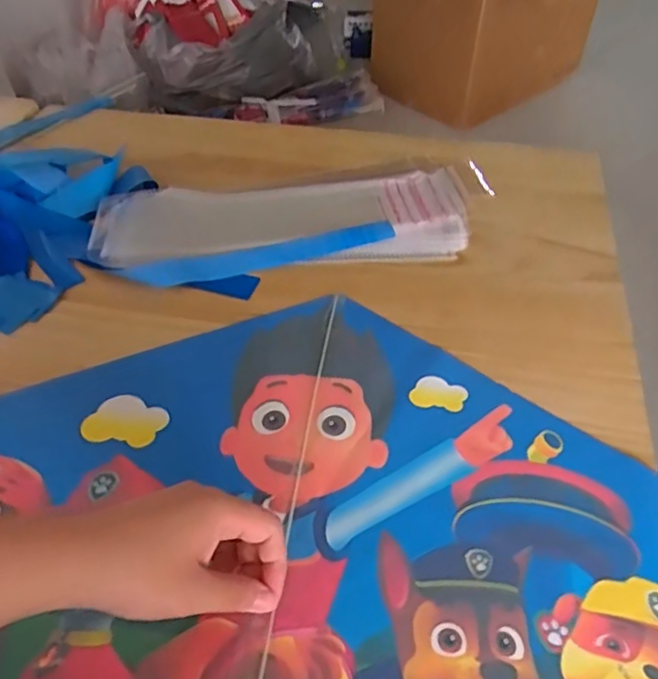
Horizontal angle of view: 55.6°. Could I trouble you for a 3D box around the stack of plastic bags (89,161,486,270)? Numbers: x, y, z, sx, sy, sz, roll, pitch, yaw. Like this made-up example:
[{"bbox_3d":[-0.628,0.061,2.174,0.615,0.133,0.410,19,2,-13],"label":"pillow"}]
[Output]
[{"bbox_3d":[-0.029,-0.135,0.694,0.442,0.026,0.160,-8,48,-6],"label":"stack of plastic bags"}]

